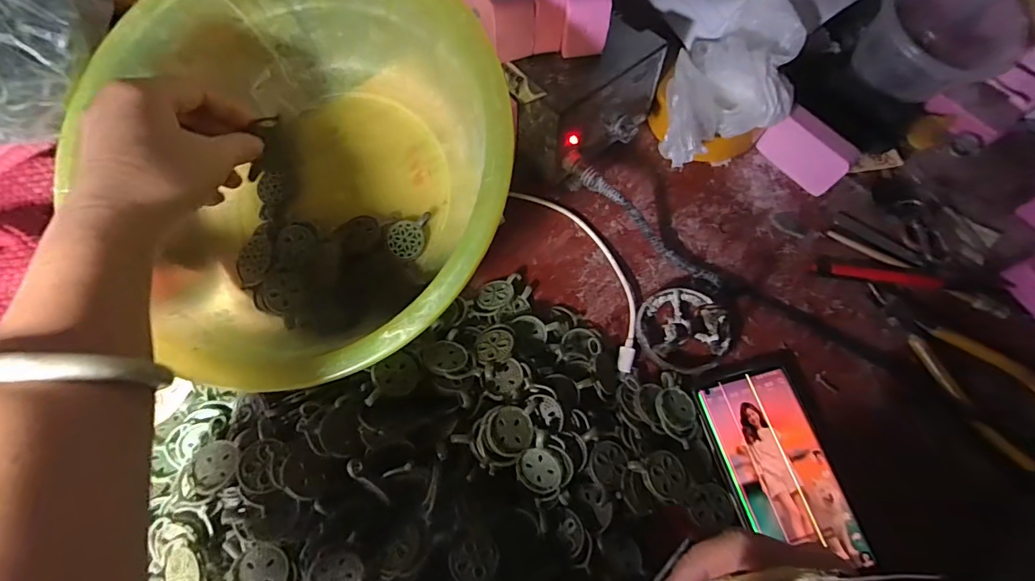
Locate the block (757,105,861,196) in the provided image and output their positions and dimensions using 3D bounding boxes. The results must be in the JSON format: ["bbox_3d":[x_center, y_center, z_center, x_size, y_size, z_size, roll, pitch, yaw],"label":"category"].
[{"bbox_3d":[0.247,-0.120,0.411,0.016,0.047,0.071,-37,75,-16],"label":"block"}]

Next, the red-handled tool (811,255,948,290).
[{"bbox_3d":[0.296,-0.013,0.394,0.109,0.007,0.017,9,68,0],"label":"red-handled tool"}]

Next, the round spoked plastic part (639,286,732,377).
[{"bbox_3d":[0.125,0.029,0.362,0.068,0.019,0.067,1,68,-3],"label":"round spoked plastic part"}]

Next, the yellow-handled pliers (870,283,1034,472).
[{"bbox_3d":[0.344,0.053,0.372,0.073,0.008,0.158,-36,75,-16],"label":"yellow-handled pliers"}]

